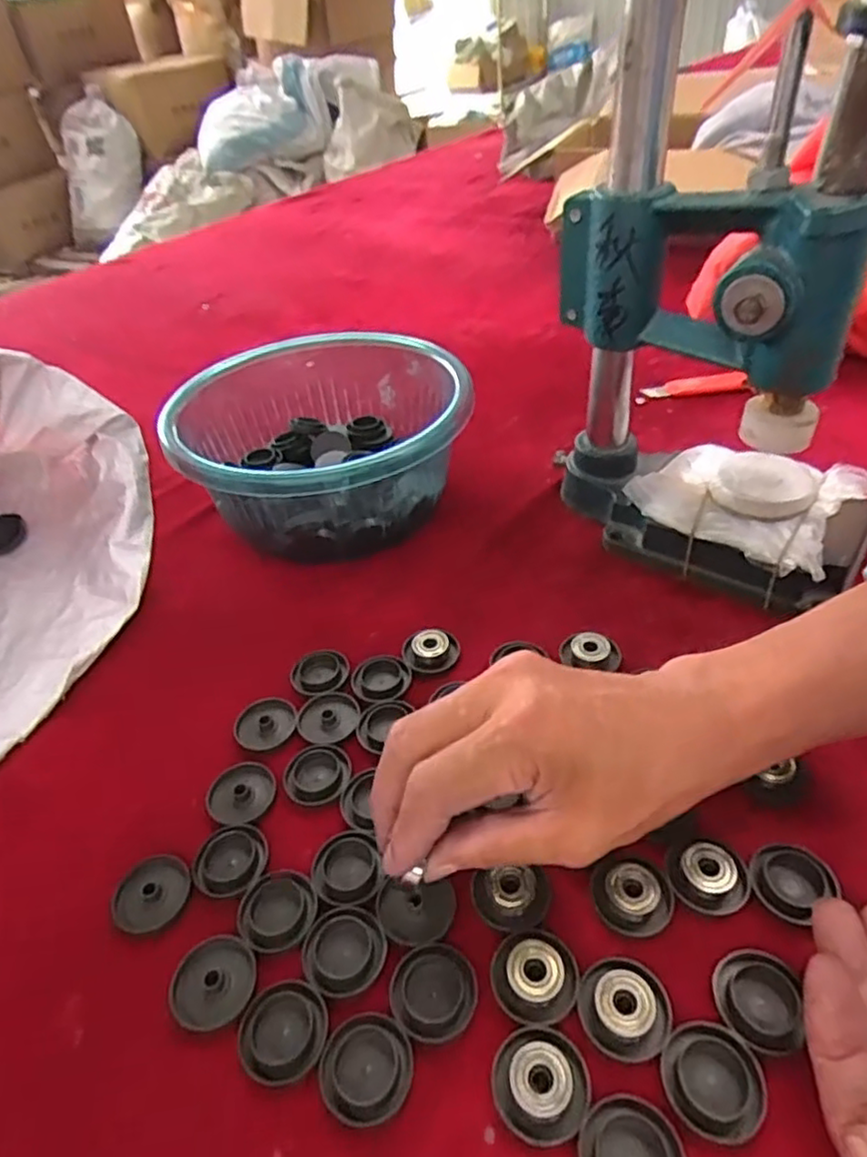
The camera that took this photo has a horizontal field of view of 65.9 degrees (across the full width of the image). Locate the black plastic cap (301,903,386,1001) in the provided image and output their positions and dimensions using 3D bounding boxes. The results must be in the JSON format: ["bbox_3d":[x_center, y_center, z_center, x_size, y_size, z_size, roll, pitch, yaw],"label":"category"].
[{"bbox_3d":[-0.036,0.149,0.270,0.033,0.004,0.032,-3,41,3],"label":"black plastic cap"}]

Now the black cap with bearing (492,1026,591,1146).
[{"bbox_3d":[0.037,0.175,0.233,0.032,0.008,0.032,-3,41,3],"label":"black cap with bearing"}]

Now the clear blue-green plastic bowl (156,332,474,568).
[{"bbox_3d":[-0.079,-0.095,0.489,0.198,0.085,0.199,-3,41,3],"label":"clear blue-green plastic bowl"}]

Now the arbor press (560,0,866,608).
[{"bbox_3d":[0.160,-0.181,0.341,0.192,0.378,0.102,25,49,30],"label":"arbor press"}]

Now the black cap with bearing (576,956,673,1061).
[{"bbox_3d":[0.071,0.157,0.248,0.033,0.007,0.033,-3,41,3],"label":"black cap with bearing"}]

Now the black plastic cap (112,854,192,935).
[{"bbox_3d":[-0.125,0.137,0.294,0.032,0.004,0.033,-3,41,3],"label":"black plastic cap"}]

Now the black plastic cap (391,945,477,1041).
[{"bbox_3d":[0.000,0.158,0.257,0.032,0.005,0.032,-3,41,3],"label":"black plastic cap"}]

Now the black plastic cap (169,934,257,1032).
[{"bbox_3d":[-0.088,0.159,0.266,0.033,0.004,0.032,-8,41,-3],"label":"black plastic cap"}]

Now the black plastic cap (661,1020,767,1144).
[{"bbox_3d":[0.097,0.173,0.232,0.033,0.004,0.033,-3,41,3],"label":"black plastic cap"}]

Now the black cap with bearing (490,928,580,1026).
[{"bbox_3d":[0.039,0.152,0.257,0.032,0.008,0.031,-3,41,3],"label":"black cap with bearing"}]

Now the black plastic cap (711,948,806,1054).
[{"bbox_3d":[0.120,0.157,0.249,0.028,0.005,0.032,11,44,18],"label":"black plastic cap"}]

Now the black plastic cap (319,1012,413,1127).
[{"bbox_3d":[-0.024,0.177,0.243,0.031,0.006,0.033,-3,41,3],"label":"black plastic cap"}]

